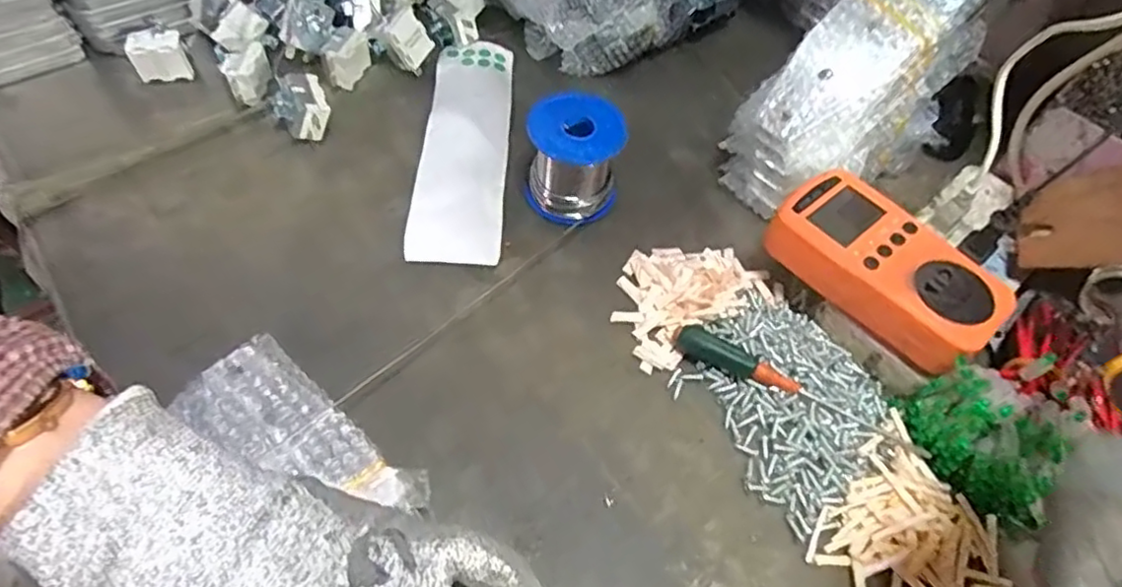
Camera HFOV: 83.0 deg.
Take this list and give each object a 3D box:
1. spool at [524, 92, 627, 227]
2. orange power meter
[{"bbox_3d":[0.008,-0.091,0.429,0.061,0.059,0.059,4,58,-1],"label":"spool"},{"bbox_3d":[0.186,-0.013,0.373,0.069,0.040,0.127,-39,67,-24],"label":"orange power meter"}]

